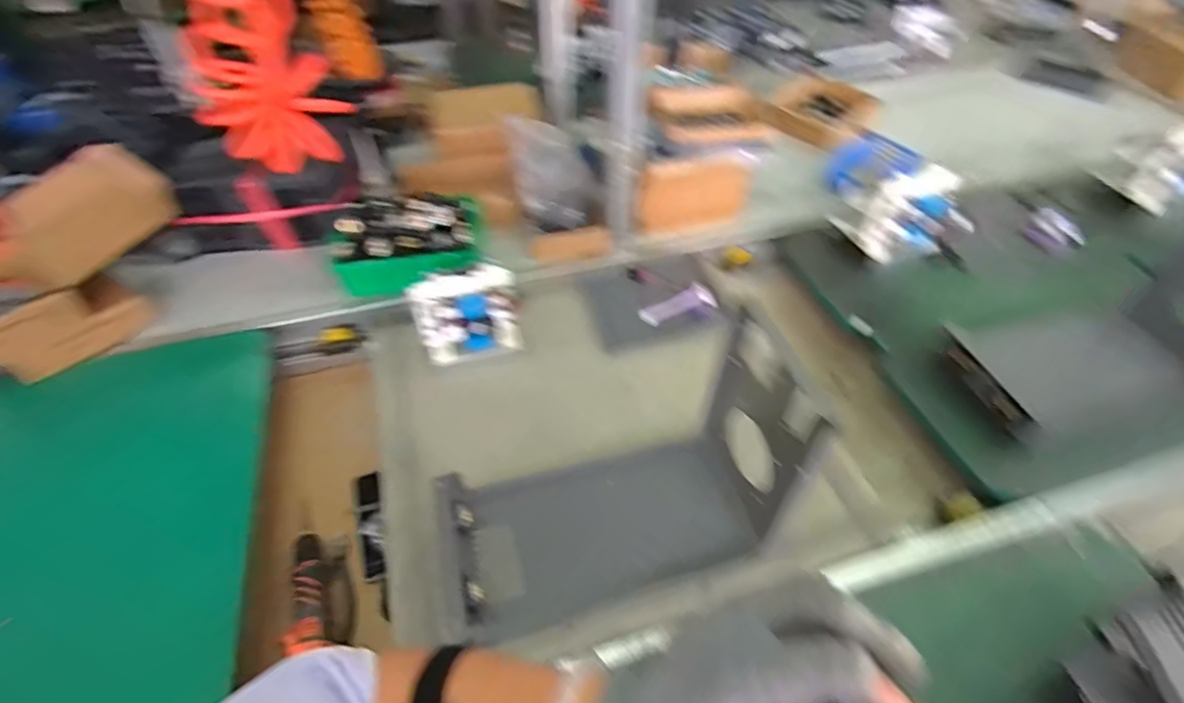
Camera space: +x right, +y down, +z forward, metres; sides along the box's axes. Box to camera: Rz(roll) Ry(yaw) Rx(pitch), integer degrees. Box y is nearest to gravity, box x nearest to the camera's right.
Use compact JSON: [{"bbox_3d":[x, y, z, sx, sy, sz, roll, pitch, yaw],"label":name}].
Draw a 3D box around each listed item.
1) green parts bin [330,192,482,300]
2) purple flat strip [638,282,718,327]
[{"bbox_3d":[-0.310,-0.190,0.952,0.246,0.099,0.167,-6,48,-5],"label":"green parts bin"},{"bbox_3d":[0.134,-0.072,0.896,0.118,0.025,0.037,-21,50,2],"label":"purple flat strip"}]

